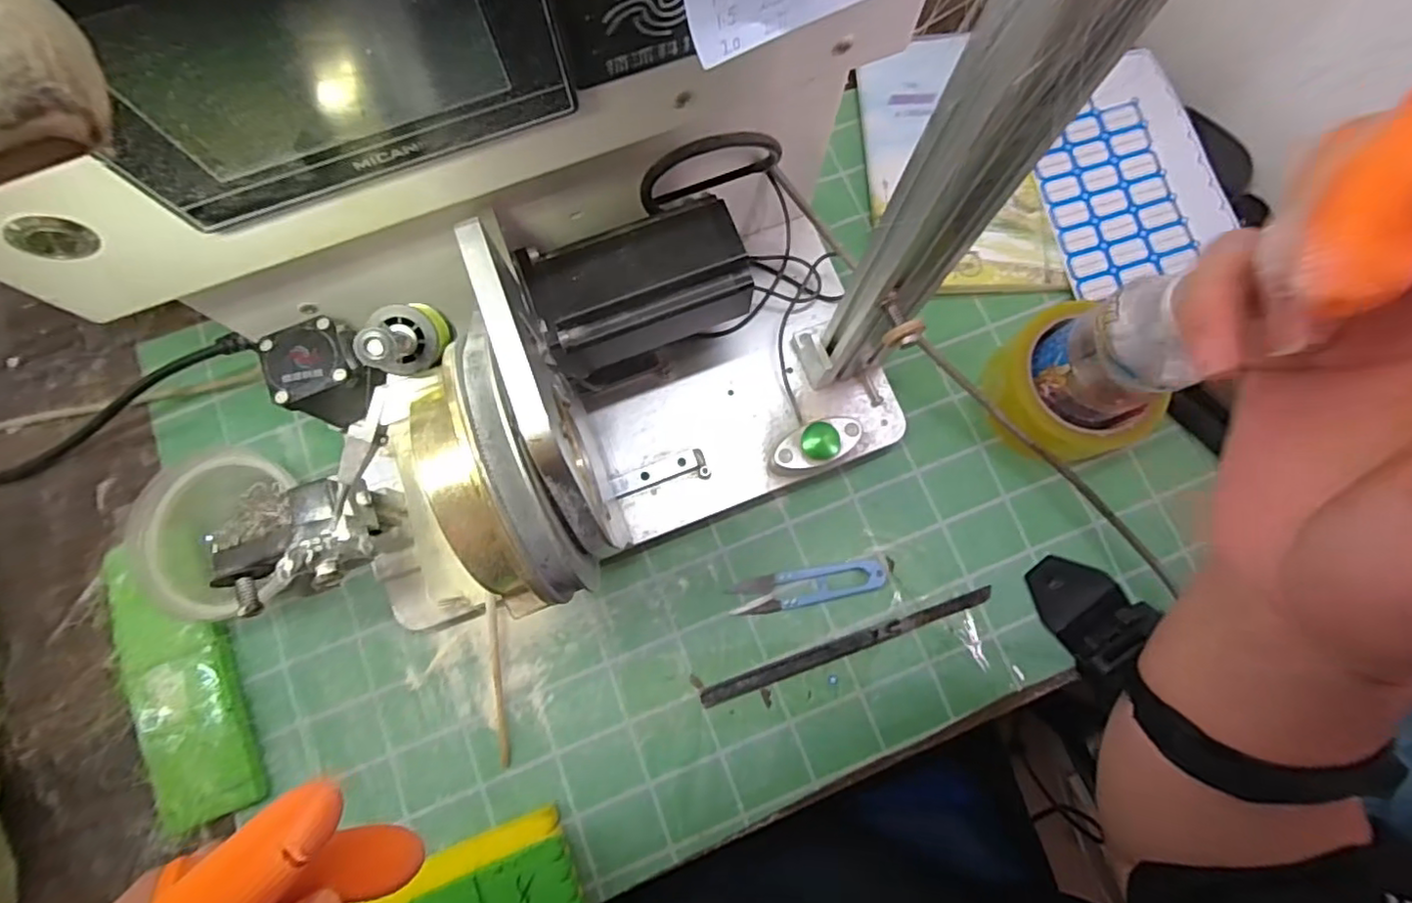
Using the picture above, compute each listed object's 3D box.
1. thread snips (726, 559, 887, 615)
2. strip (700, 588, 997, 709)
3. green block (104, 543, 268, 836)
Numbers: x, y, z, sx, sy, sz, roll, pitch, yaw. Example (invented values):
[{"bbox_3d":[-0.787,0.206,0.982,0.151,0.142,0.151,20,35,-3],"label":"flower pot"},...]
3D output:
[{"bbox_3d":[0.068,0.089,0.412,0.103,0.009,0.023,-10,78,-3],"label":"thread snips"},{"bbox_3d":[0.092,0.127,0.407,0.197,0.007,0.013,-20,90,-2],"label":"strip"},{"bbox_3d":[-0.340,0.146,0.407,0.061,0.020,0.182,-27,80,-6],"label":"green block"}]

